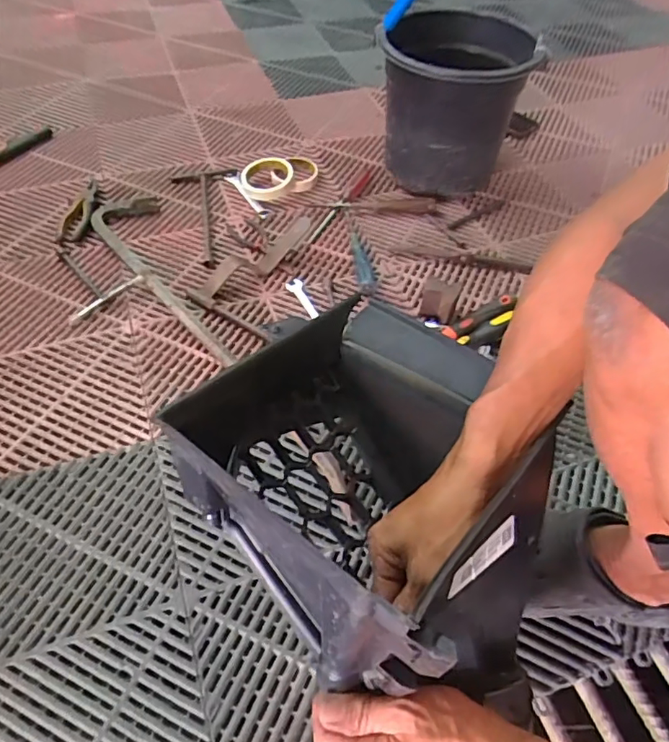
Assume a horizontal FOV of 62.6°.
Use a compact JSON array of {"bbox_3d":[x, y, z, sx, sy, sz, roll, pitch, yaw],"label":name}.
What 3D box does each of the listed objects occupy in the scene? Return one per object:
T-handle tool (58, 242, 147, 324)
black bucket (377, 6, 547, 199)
[{"bbox_3d":[-0.387,-0.157,0.850,0.118,0.017,0.171,-33,59,-25],"label":"T-handle tool"},{"bbox_3d":[0.195,-0.469,0.989,0.256,0.232,0.256,1,52,-1],"label":"black bucket"}]

